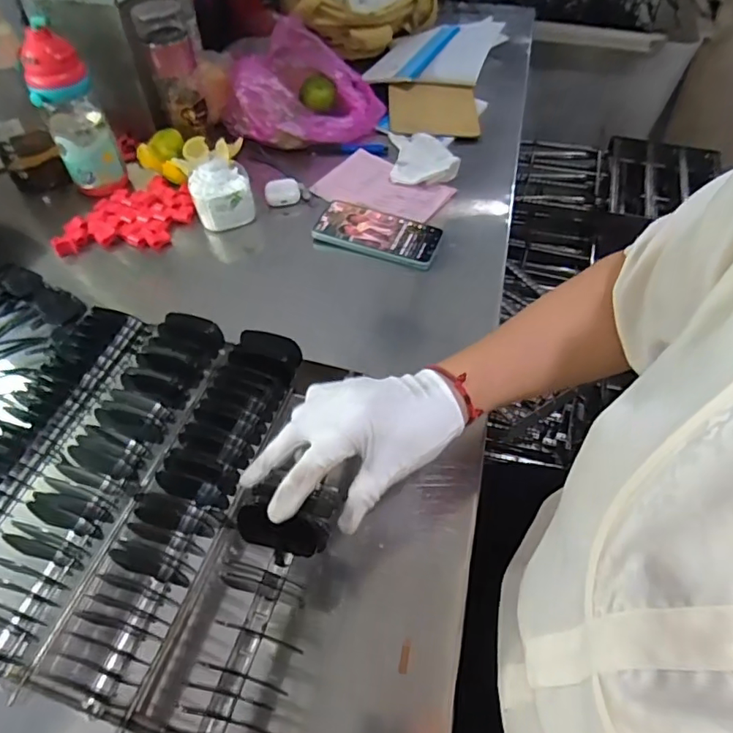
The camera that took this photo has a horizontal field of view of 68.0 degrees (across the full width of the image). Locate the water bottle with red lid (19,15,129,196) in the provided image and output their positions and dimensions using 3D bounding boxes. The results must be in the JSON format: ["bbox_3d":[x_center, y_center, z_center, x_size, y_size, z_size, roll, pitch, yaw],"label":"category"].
[{"bbox_3d":[-0.394,-0.343,0.728,0.075,0.194,0.075,-21,55,-16],"label":"water bottle with red lid"}]

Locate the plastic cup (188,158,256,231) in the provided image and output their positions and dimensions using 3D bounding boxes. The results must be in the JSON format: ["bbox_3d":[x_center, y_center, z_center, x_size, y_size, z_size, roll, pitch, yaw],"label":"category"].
[{"bbox_3d":[-0.195,-0.232,0.728,0.076,0.052,0.080,0,52,0],"label":"plastic cup"}]

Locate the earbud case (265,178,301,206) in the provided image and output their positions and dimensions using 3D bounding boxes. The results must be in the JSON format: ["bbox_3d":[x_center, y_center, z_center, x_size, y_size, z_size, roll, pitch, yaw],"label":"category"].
[{"bbox_3d":[-0.117,-0.243,0.758,0.048,0.022,0.038,-6,52,-5],"label":"earbud case"}]

